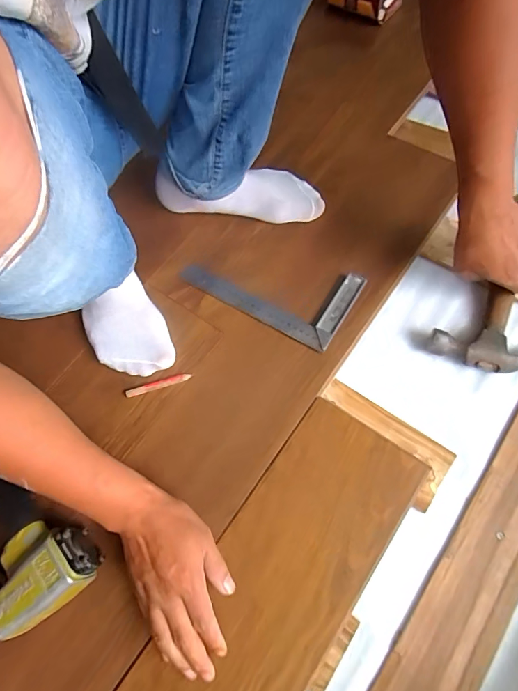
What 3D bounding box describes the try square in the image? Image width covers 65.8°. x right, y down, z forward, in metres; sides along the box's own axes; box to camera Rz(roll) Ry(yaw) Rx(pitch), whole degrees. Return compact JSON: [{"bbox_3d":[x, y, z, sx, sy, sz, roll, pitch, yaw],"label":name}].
[{"bbox_3d":[0.016,-0.097,0.585,0.241,0.017,0.123,30,72,14],"label":"try square"}]

